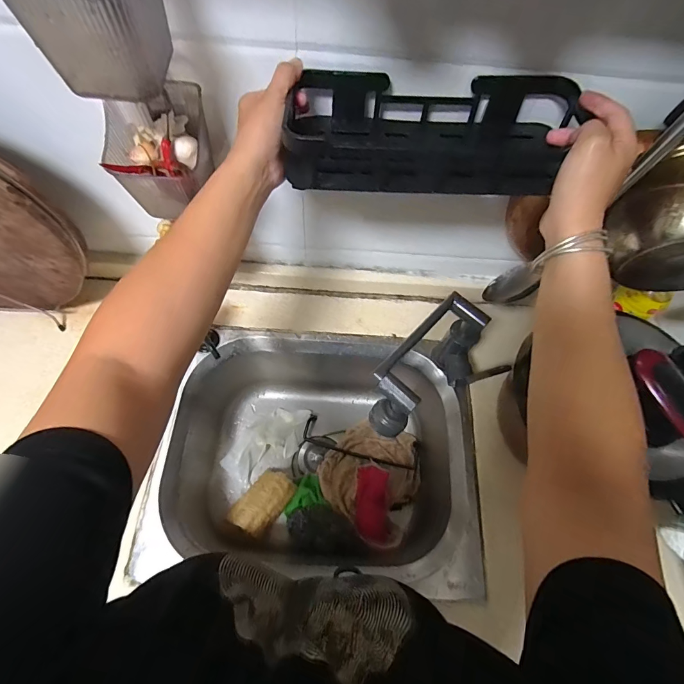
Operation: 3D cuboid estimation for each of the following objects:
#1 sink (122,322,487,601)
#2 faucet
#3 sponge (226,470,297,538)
[{"bbox_3d":[-0.036,0.201,0.702,0.490,0.219,0.376,5,64,-1],"label":"sink"},{"bbox_3d":[0.127,0.062,0.558,0.107,0.181,0.221,40,69,15],"label":"faucet"},{"bbox_3d":[-0.149,0.306,0.718,0.071,0.069,0.117,36,68,13],"label":"sponge"}]

